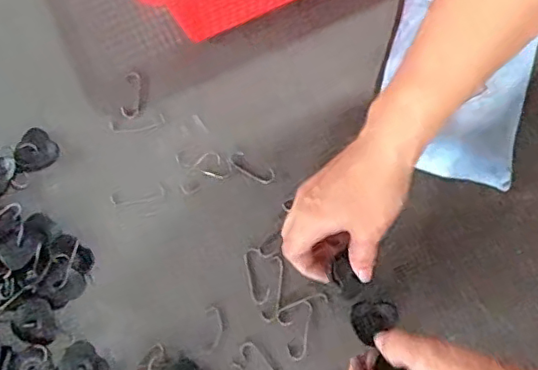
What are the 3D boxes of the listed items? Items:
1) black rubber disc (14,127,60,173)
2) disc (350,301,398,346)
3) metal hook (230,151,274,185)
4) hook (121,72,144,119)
[{"bbox_3d":[-0.197,-0.030,0.487,0.033,0.004,0.036,0,73,1],"label":"black rubber disc"},{"bbox_3d":[0.078,0.101,0.442,0.036,0.006,0.029,-44,77,-11],"label":"disc"},{"bbox_3d":[-0.015,-0.014,0.481,0.040,0.004,0.017,28,76,9],"label":"metal hook"},{"bbox_3d":[-0.117,-0.078,0.501,0.018,0.006,0.042,4,73,2],"label":"hook"}]

